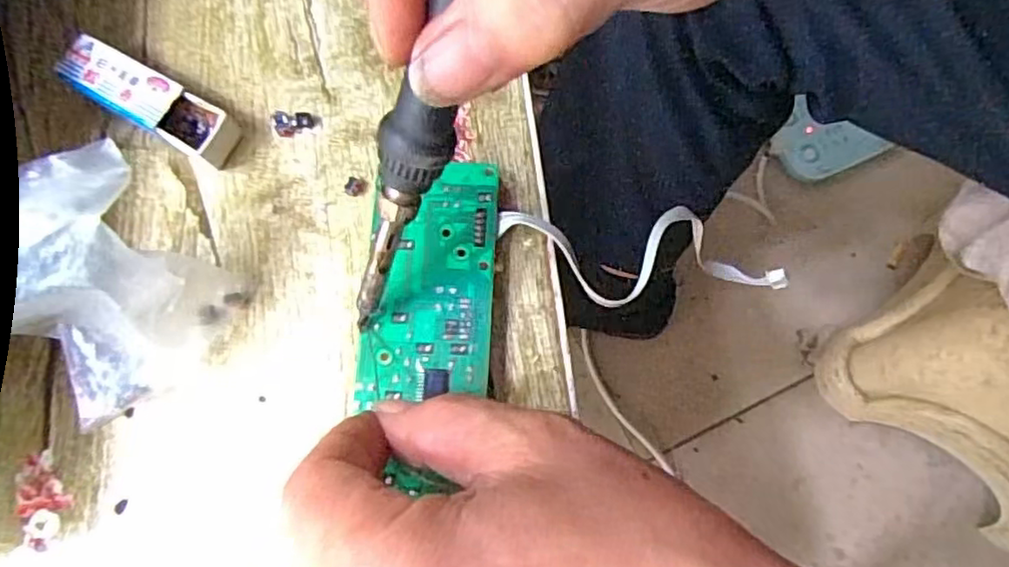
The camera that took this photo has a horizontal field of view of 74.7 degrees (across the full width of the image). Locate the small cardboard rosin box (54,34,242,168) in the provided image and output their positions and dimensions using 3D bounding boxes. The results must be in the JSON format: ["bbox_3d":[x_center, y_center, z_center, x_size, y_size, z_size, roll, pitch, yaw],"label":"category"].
[{"bbox_3d":[-0.138,-0.070,0.261,0.070,0.022,0.022,28,77,8],"label":"small cardboard rosin box"}]

